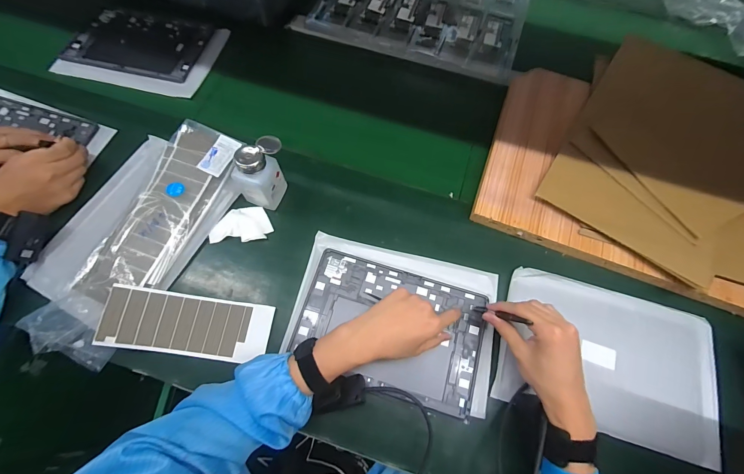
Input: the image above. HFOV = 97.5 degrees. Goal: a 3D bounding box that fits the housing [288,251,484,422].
[{"bbox_3d":[0.027,0.128,0.467,0.255,0.011,0.166,16,69,4],"label":"housing"}]

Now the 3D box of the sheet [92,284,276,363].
[{"bbox_3d":[-0.250,0.120,0.449,0.215,0.035,0.083,8,68,1],"label":"sheet"}]

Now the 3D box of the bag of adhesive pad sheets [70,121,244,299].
[{"bbox_3d":[-0.319,-0.042,0.505,0.117,0.039,0.300,20,69,5],"label":"bag of adhesive pad sheets"}]

